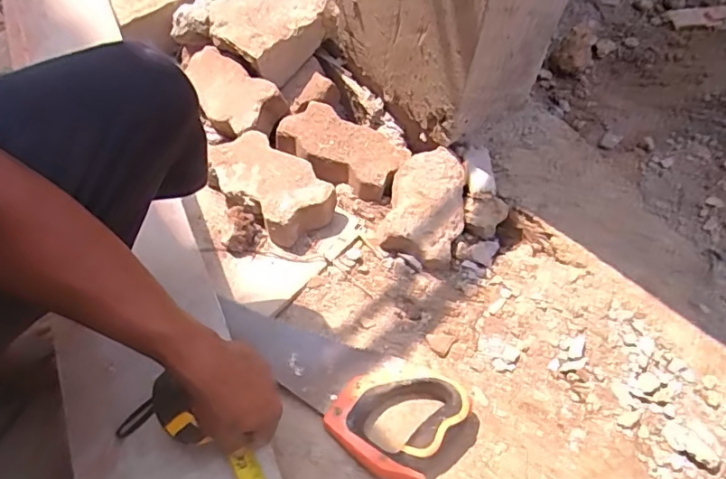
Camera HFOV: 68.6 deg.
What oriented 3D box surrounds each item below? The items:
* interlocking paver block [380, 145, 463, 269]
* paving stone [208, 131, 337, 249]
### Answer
[{"bbox_3d":[0.097,-0.054,0.816,0.118,0.051,0.193,12,57,6],"label":"interlocking paver block"},{"bbox_3d":[-0.144,-0.083,0.814,0.203,0.062,0.118,35,62,19],"label":"paving stone"}]

